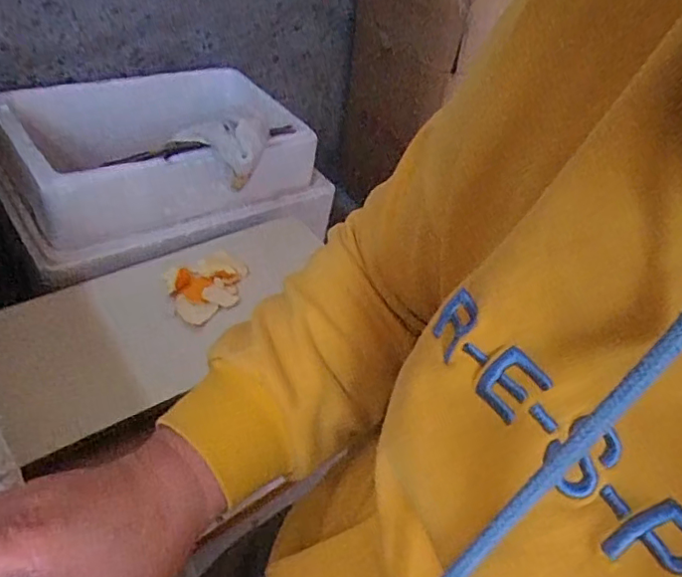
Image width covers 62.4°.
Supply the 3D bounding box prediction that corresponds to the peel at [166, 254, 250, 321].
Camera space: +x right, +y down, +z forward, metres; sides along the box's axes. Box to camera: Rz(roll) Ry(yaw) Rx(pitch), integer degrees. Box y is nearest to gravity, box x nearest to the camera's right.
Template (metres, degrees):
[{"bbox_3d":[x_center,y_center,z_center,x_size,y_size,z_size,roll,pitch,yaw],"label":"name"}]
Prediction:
[{"bbox_3d":[-0.173,-0.003,0.748,0.108,0.031,0.091,-30,57,-30],"label":"peel"}]

